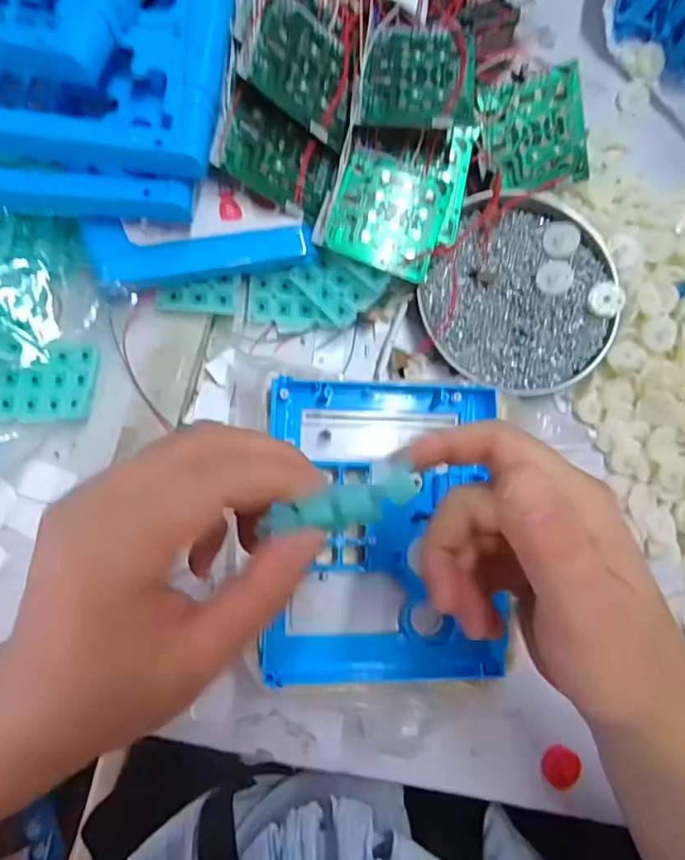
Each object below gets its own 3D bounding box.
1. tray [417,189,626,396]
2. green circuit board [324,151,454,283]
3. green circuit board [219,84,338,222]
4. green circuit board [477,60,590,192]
[{"bbox_3d":[0.121,-0.093,0.342,0.122,0.022,0.131,1,82,-5],"label":"tray"},{"bbox_3d":[0.030,-0.136,0.321,0.069,0.004,0.071,16,82,-8],"label":"green circuit board"},{"bbox_3d":[-0.036,-0.162,0.302,0.067,0.007,0.053,19,78,-31],"label":"green circuit board"},{"bbox_3d":[0.128,-0.199,0.341,0.069,0.005,0.068,-15,107,0],"label":"green circuit board"}]

